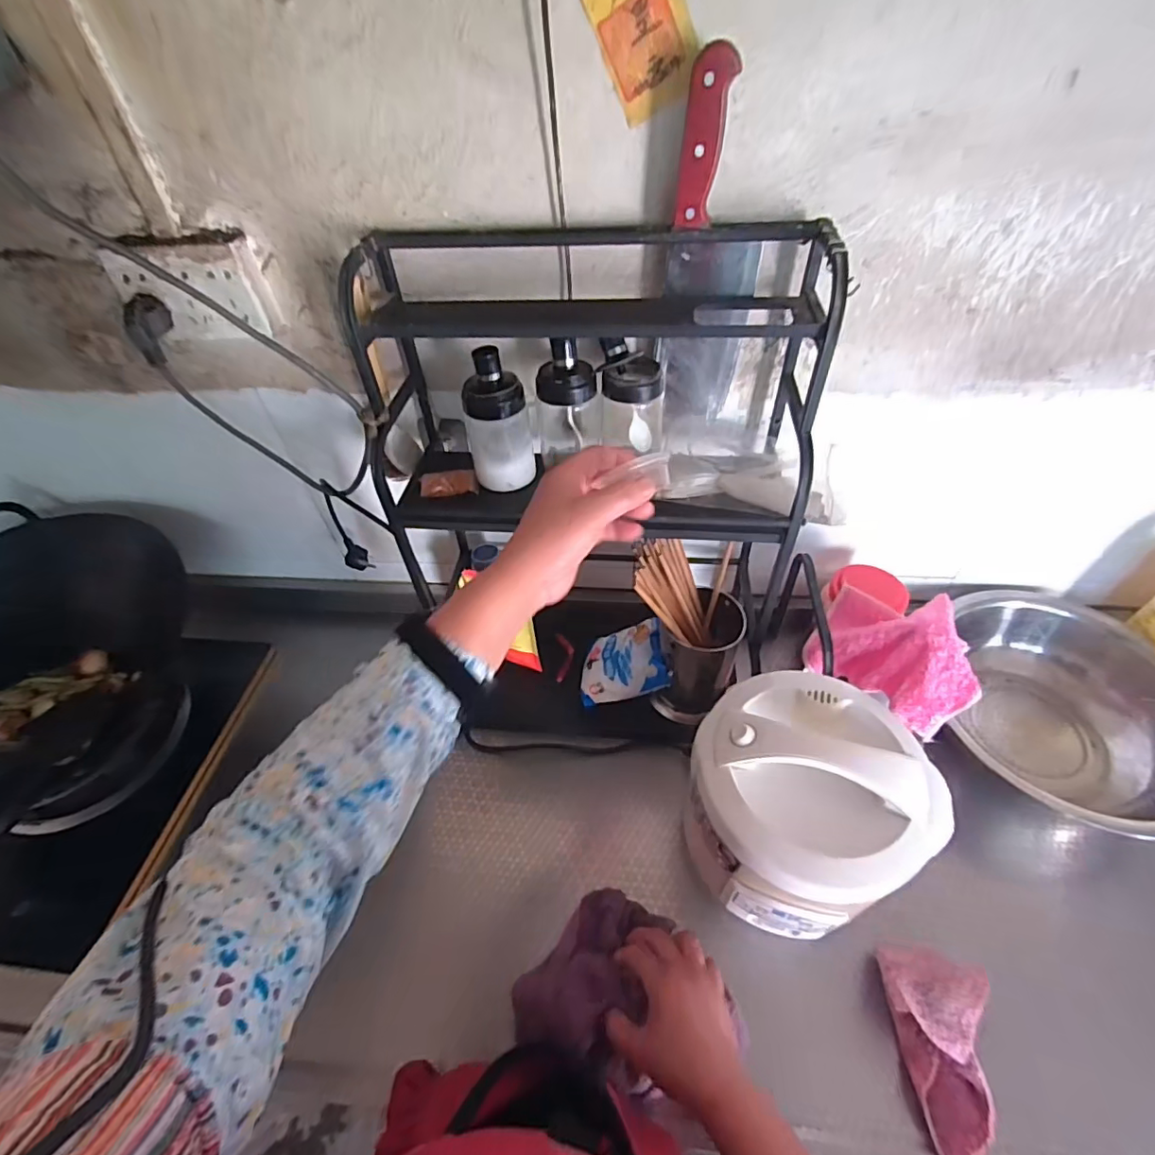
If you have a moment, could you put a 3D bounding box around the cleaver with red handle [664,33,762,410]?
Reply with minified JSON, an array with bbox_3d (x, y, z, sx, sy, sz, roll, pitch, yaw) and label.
[{"bbox_3d":[0.119,-0.271,0.481,0.076,0.284,0.025,7,49,10],"label":"cleaver with red handle"}]

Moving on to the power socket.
[{"bbox_3d":[-0.391,-0.286,0.551,0.132,0.089,0.023,4,49,8],"label":"power socket"}]

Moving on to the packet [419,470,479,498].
[{"bbox_3d":[-0.135,-0.099,0.567,0.058,0.013,0.033,-12,49,-7],"label":"packet"}]

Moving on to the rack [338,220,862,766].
[{"bbox_3d":[0.005,-0.063,0.639,0.428,0.570,0.200,5,49,8],"label":"rack"}]

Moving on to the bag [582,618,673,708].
[{"bbox_3d":[0.061,0.112,0.726,0.134,0.028,0.095,-20,61,32],"label":"bag"}]

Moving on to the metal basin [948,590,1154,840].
[{"bbox_3d":[0.623,0.168,0.683,0.271,0.125,0.320,16,51,17],"label":"metal basin"}]

